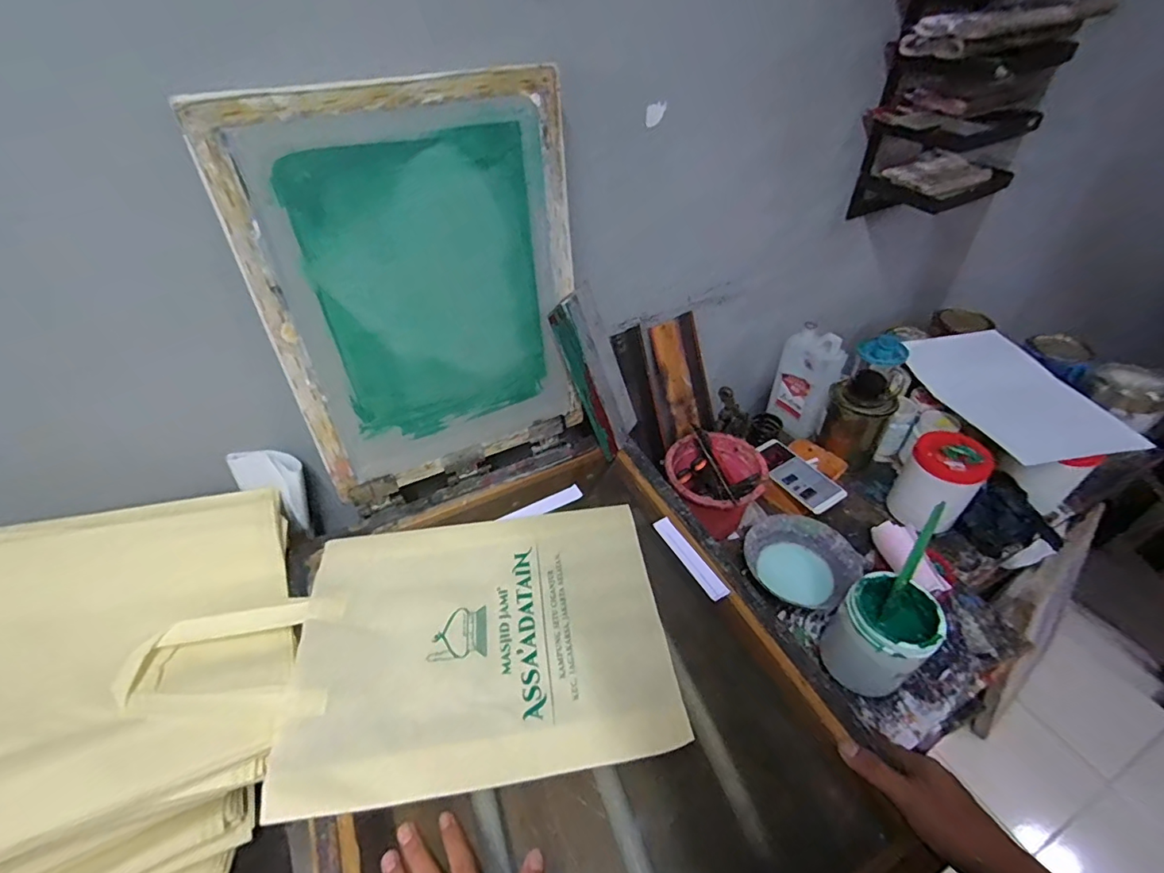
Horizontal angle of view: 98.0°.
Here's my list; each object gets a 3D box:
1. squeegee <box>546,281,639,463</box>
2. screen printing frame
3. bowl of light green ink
[{"bbox_3d":[0.022,-0.089,0.718,0.026,0.244,0.095,-1,41,30],"label":"squeegee"},{"bbox_3d":[-0.173,-0.148,0.607,0.346,0.456,0.023,-19,37,-20],"label":"screen printing frame"},{"bbox_3d":[0.322,0.190,0.758,0.147,0.057,0.152,-35,52,-29],"label":"bowl of light green ink"}]

